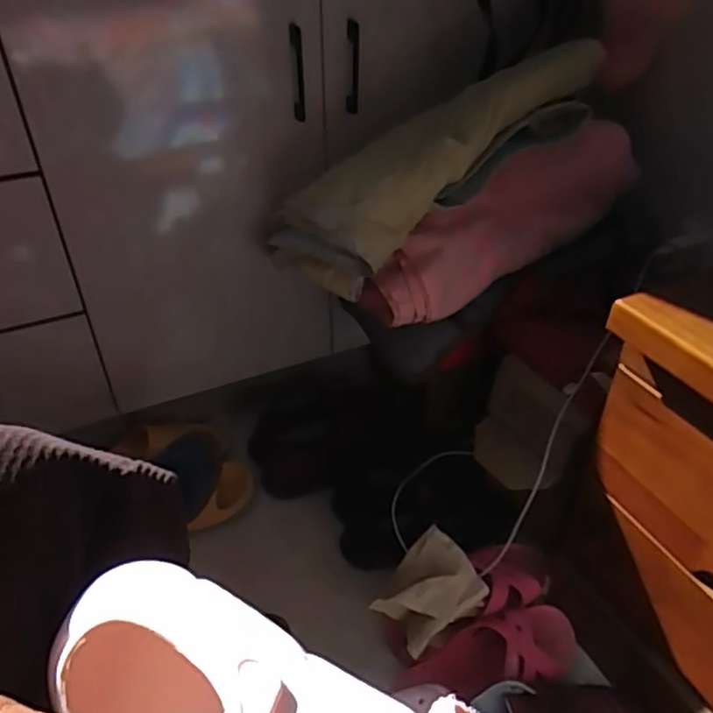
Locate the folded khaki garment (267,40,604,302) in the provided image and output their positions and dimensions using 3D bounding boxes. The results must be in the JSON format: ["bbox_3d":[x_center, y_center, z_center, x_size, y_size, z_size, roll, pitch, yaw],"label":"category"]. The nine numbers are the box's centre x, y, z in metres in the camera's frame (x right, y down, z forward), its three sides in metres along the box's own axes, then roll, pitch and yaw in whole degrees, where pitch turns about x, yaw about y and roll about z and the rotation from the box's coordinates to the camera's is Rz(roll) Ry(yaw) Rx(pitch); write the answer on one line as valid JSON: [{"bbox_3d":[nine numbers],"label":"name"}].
[{"bbox_3d":[0.101,-0.241,0.790,0.484,0.107,0.191,-32,40,9],"label":"folded khaki garment"}]

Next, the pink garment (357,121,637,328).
[{"bbox_3d":[0.193,-0.162,0.809,0.399,0.137,0.081,-33,44,0],"label":"pink garment"}]

